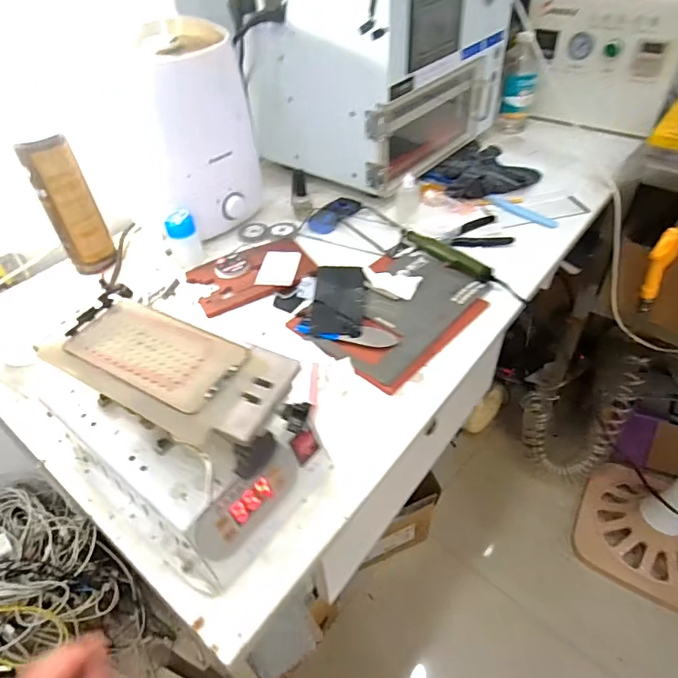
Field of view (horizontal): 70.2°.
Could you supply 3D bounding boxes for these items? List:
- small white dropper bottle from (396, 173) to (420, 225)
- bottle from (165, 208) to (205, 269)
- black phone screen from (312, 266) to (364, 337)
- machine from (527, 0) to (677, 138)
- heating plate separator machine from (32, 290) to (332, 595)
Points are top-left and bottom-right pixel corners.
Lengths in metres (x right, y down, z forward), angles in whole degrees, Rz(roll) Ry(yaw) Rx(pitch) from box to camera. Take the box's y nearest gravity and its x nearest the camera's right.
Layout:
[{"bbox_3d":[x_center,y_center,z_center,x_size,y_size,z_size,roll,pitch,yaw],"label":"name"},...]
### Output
[{"bbox_3d":[0.104,-0.209,0.724,0.034,0.072,0.025,1,43,7],"label":"small white dropper bottle"},{"bbox_3d":[-0.224,-0.147,0.695,0.041,0.082,0.034,-16,44,-12],"label":"bottle"},{"bbox_3d":[-0.001,-0.052,0.618,0.063,0.006,0.132,-1,43,5],"label":"black phone screen"},{"bbox_3d":[0.526,-0.579,0.916,0.267,0.255,0.276,28,52,30],"label":"machine"},{"bbox_3d":[-0.146,0.071,0.403,0.235,0.145,0.135,24,50,27],"label":"heating plate separator machine"}]

